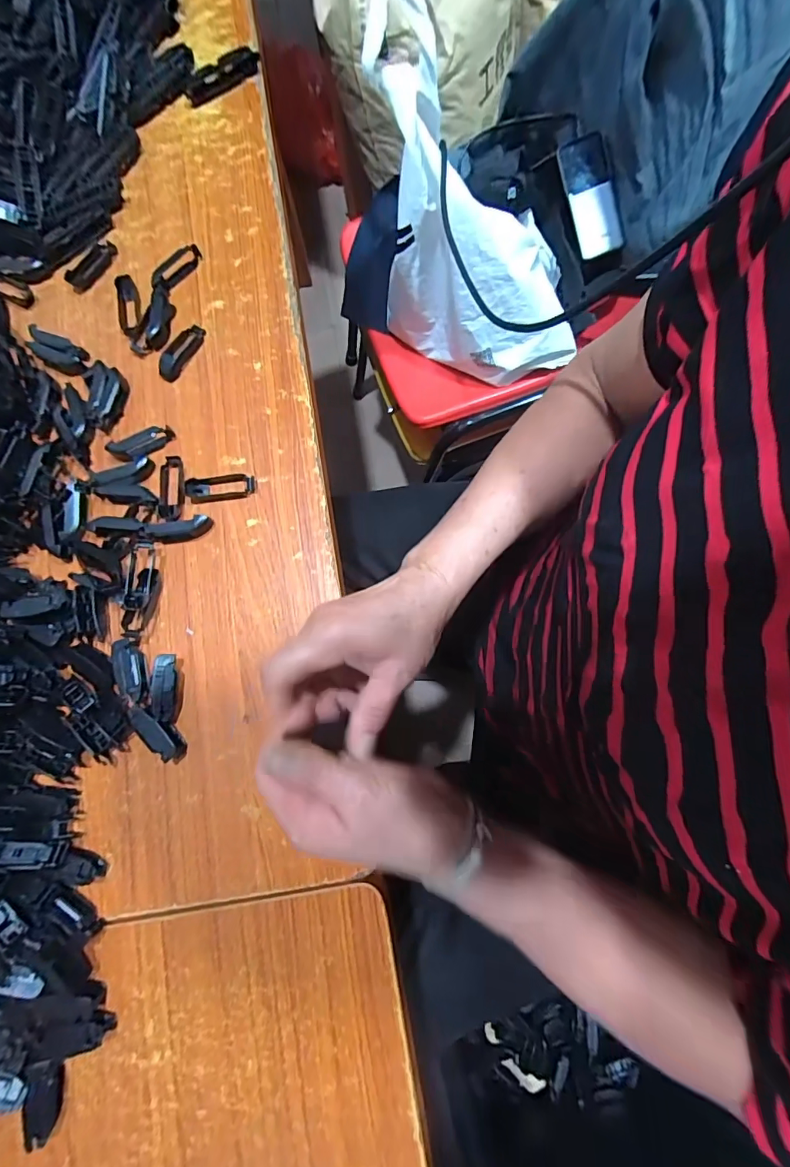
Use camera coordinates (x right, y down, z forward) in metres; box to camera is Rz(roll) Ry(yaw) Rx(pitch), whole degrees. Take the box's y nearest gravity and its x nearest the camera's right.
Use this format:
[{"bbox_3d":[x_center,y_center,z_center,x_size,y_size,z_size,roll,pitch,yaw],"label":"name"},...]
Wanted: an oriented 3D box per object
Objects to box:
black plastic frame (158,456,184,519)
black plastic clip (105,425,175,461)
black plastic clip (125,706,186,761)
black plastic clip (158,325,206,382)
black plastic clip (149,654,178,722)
[{"bbox_3d":[-0.189,-0.080,0.378,0.021,0.010,0.058,-2,79,2],"label":"black plastic frame"},{"bbox_3d":[-0.216,-0.119,0.382,0.054,0.012,0.017,-22,79,-2],"label":"black plastic clip"},{"bbox_3d":[-0.178,0.111,0.336,0.049,0.016,0.021,36,82,8],"label":"black plastic clip"},{"bbox_3d":[-0.189,-0.207,0.398,0.020,0.011,0.058,30,82,7],"label":"black plastic clip"},{"bbox_3d":[-0.175,0.079,0.343,0.017,0.018,0.048,-6,79,1],"label":"black plastic clip"}]

